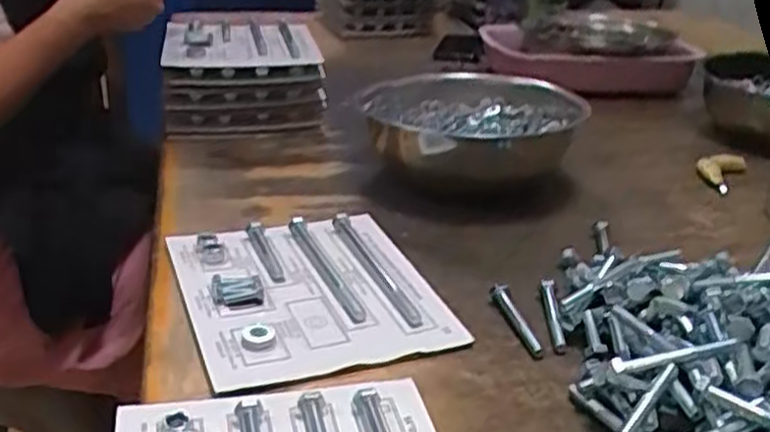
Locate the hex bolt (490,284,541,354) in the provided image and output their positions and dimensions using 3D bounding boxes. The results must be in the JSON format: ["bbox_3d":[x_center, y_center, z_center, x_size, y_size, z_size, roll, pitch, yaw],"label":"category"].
[{"bbox_3d":[0.099,0.077,0.593,0.013,0.017,0.077,-3,25,-14],"label":"hex bolt"}]

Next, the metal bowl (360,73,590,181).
[{"bbox_3d":[0.094,-0.104,0.915,0.223,0.086,0.226,3,25,-1],"label":"metal bowl"}]

